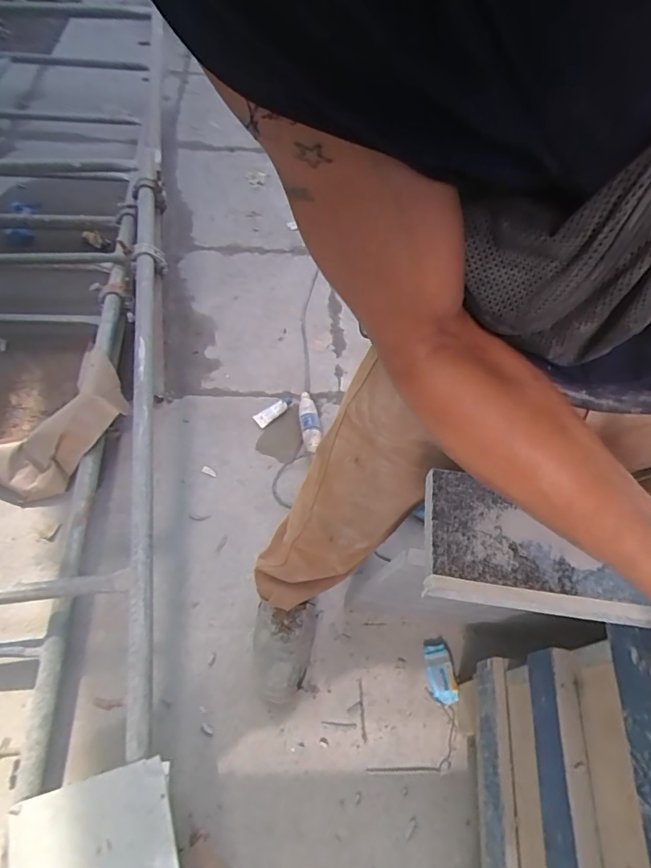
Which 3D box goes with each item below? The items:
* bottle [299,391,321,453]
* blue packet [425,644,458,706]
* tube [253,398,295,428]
[{"bbox_3d":[-0.043,-0.032,1.296,0.050,0.052,0.176,-7,60,-10],"label":"bottle"},{"bbox_3d":[0.233,0.491,1.013,0.054,0.015,0.113,-8,60,-11],"label":"blue packet"},{"bbox_3d":[-0.137,-0.063,1.319,0.115,0.023,0.040,-37,69,-24],"label":"tube"}]

